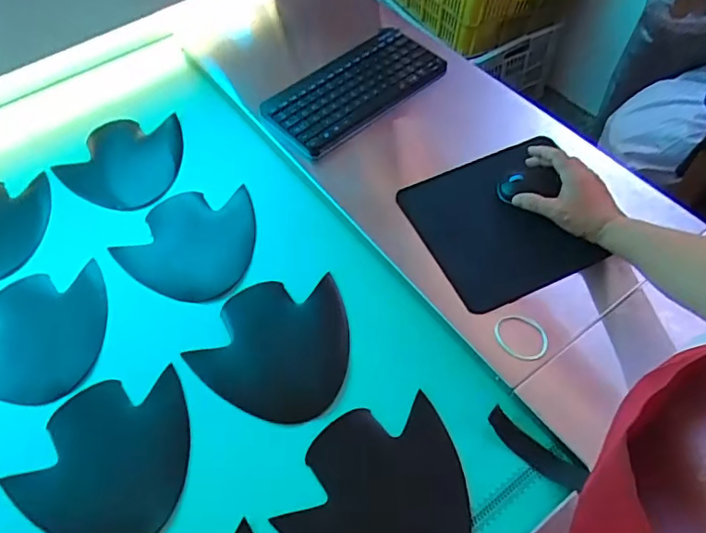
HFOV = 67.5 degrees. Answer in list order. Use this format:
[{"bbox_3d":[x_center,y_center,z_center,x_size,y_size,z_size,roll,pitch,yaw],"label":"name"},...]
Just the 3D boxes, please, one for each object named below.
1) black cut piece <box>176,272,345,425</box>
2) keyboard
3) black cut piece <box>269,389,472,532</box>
[{"bbox_3d":[-0.100,0.096,0.636,0.182,0.012,0.173,-3,60,0],"label":"black cut piece"},{"bbox_3d":[0.000,-0.286,0.841,0.289,0.028,0.153,-35,61,-17],"label":"keyboard"},{"bbox_3d":[0.037,0.227,0.543,0.171,0.007,0.186,24,60,16],"label":"black cut piece"}]

